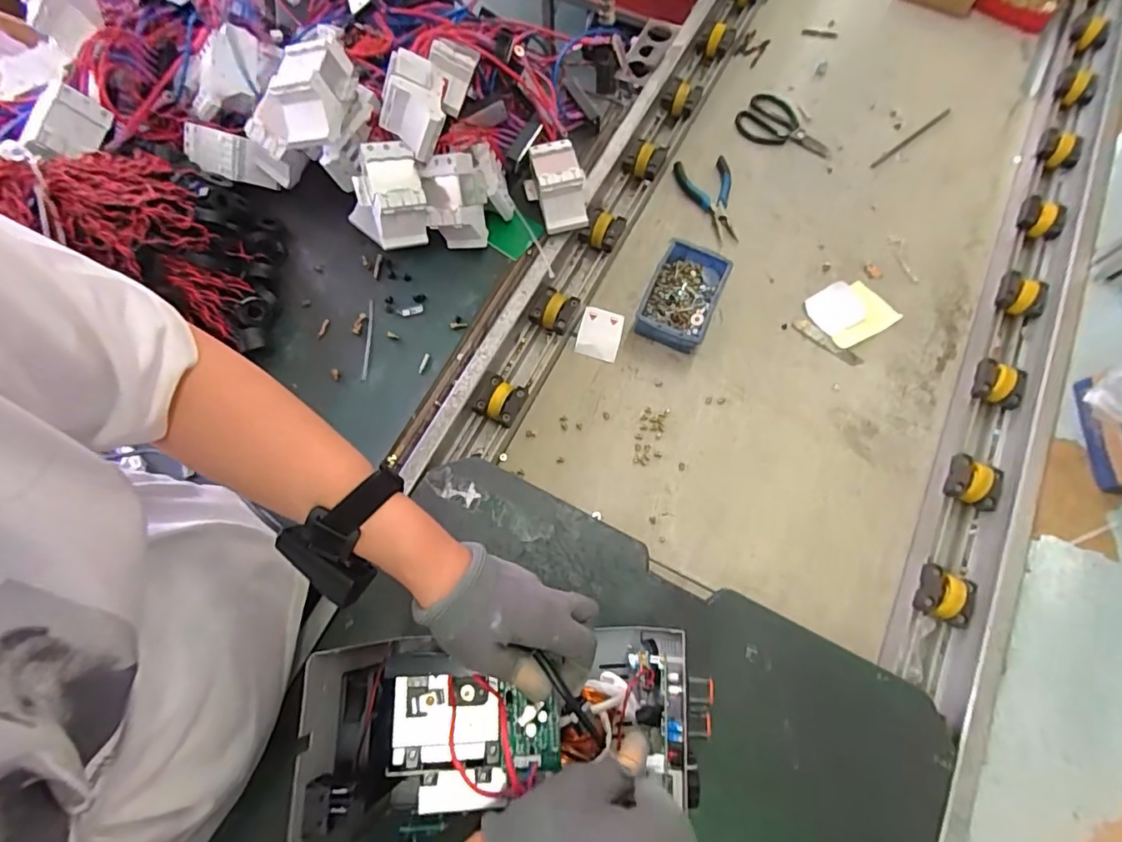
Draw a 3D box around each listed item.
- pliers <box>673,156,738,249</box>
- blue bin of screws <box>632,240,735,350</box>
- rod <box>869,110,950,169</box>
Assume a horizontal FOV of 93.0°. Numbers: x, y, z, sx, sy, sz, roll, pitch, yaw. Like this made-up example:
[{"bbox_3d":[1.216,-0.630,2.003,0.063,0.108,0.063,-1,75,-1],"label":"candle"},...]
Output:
[{"bbox_3d":[0.239,-0.341,0.816,0.087,0.023,0.145,-17,71,-6],"label":"pliers"},{"bbox_3d":[0.169,-0.172,0.746,0.097,0.046,0.149,22,72,7],"label":"blue bin of screws"},{"bbox_3d":[0.579,-0.466,0.882,0.198,0.005,0.011,-37,75,-12],"label":"rod"}]

